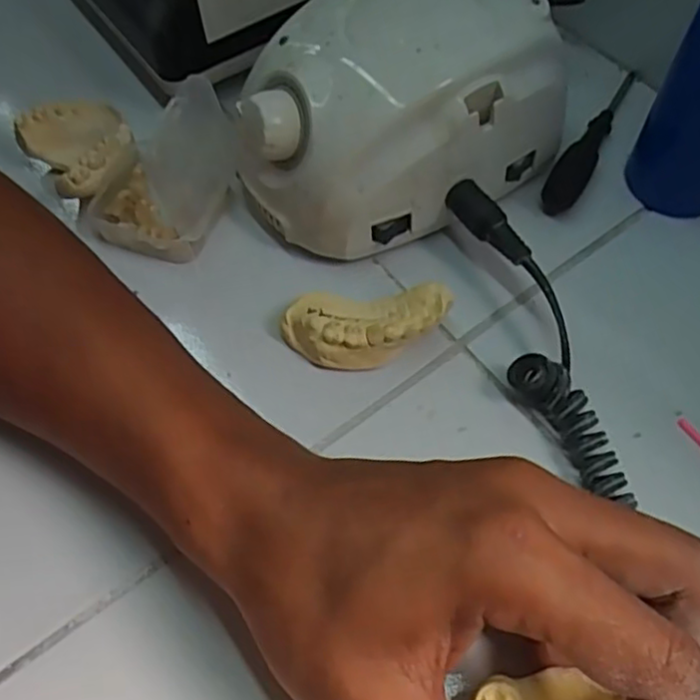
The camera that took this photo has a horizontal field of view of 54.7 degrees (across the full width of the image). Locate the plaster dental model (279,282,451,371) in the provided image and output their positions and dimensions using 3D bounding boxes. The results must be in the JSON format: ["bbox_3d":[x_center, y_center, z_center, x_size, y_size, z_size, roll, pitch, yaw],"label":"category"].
[{"bbox_3d":[0.007,-0.010,0.290,0.069,0.023,0.032,2,61,2],"label":"plaster dental model"}]

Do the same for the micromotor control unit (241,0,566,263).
[{"bbox_3d":[0.018,-0.107,0.307,0.137,0.082,0.093,-30,65,-15],"label":"micromotor control unit"}]

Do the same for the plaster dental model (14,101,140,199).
[{"bbox_3d":[-0.129,-0.100,0.326,0.045,0.023,0.050,-35,66,-17],"label":"plaster dental model"}]

